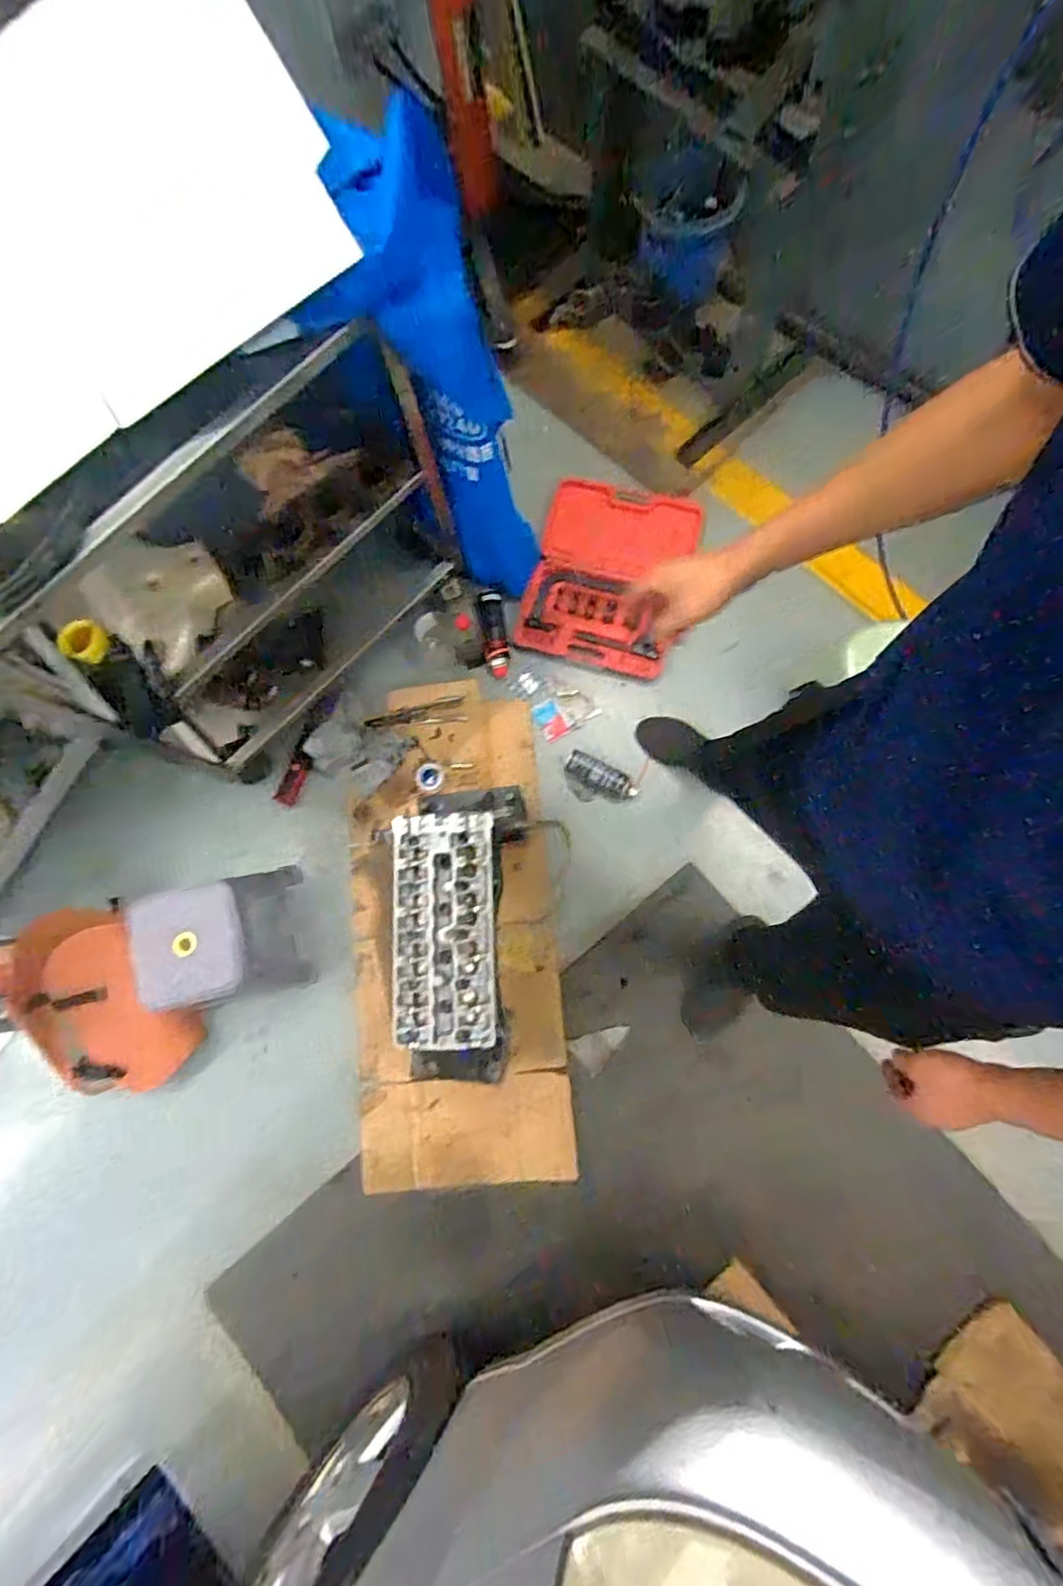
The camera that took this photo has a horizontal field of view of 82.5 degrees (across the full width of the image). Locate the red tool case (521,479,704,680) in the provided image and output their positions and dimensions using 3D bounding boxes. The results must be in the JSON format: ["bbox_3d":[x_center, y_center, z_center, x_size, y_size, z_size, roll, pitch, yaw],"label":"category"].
[{"bbox_3d":[0.206,-0.584,1.620,0.392,0.064,0.497,17,79,2],"label":"red tool case"}]

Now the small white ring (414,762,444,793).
[{"bbox_3d":[-0.257,-0.040,1.530,0.072,0.008,0.077,0,79,-1],"label":"small white ring"}]

